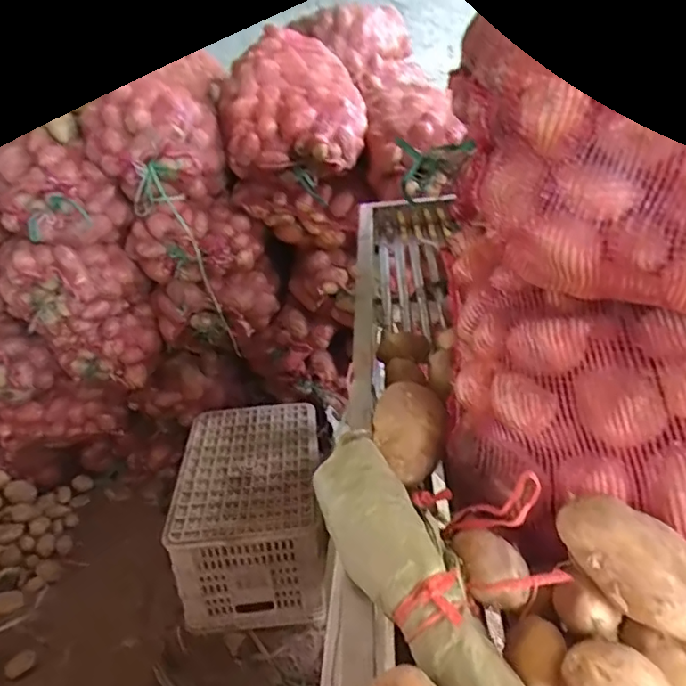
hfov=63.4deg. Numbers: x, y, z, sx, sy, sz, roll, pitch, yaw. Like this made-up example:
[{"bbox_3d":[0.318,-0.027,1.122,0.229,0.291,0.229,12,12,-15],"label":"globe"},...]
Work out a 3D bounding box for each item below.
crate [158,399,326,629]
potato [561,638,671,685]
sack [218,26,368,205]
[{"bbox_3d":[-0.243,0.441,1.526,0.337,0.294,0.539,-6,30,1],"label":"crate"},{"bbox_3d":[0.177,0.219,0.354,0.069,0.032,0.041,1,31,13],"label":"potato"},{"bbox_3d":[-0.130,-0.653,1.502,0.355,0.315,0.504,-6,30,1],"label":"sack"}]

